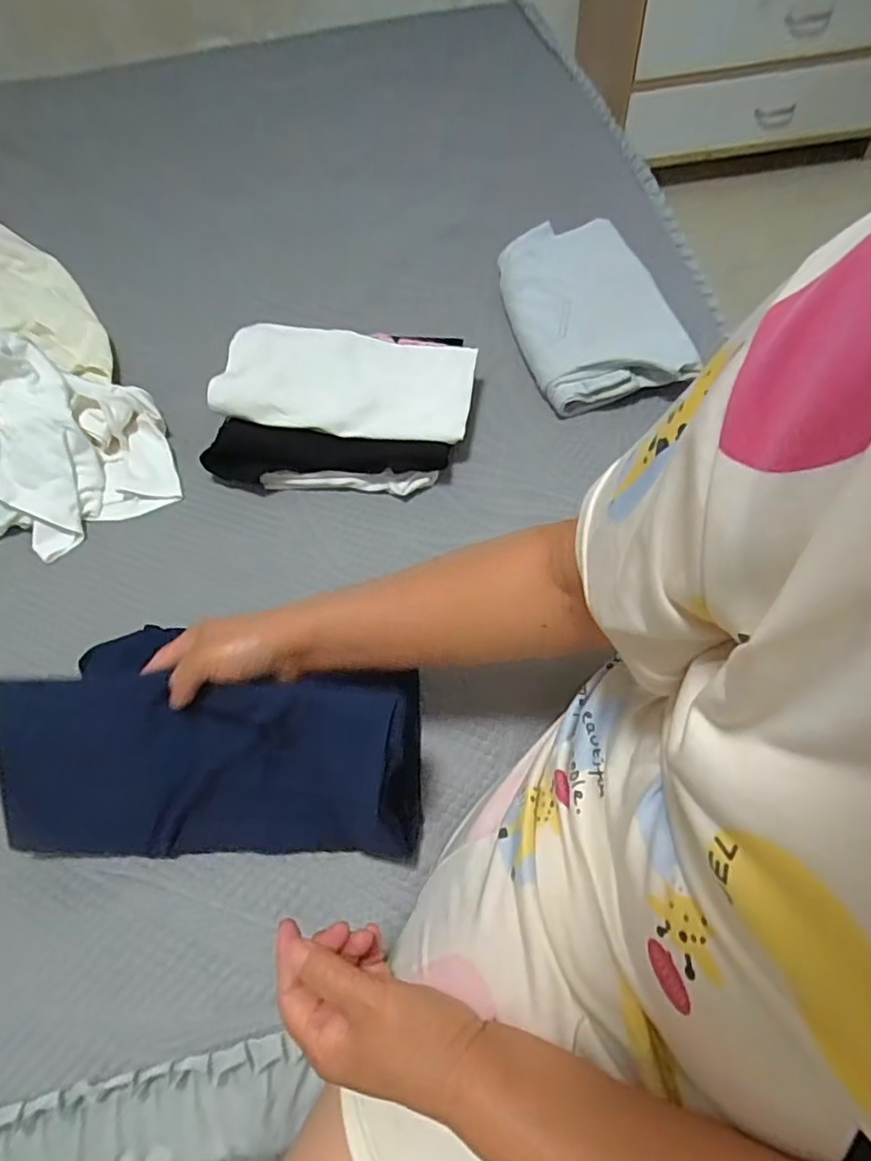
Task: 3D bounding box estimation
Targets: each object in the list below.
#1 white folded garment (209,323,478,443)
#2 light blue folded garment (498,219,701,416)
[{"bbox_3d":[-0.097,-0.226,0.669,0.275,0.037,0.137,6,61,8],"label":"white folded garment"},{"bbox_3d":[0.178,-0.324,0.735,0.162,0.070,0.276,-13,60,-2],"label":"light blue folded garment"}]

